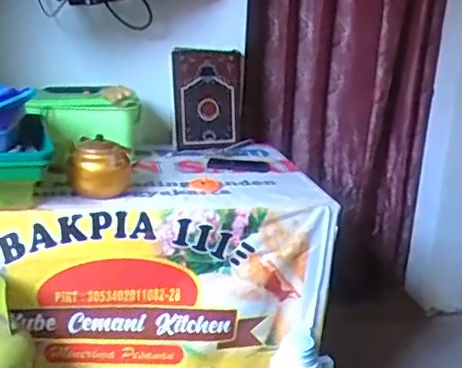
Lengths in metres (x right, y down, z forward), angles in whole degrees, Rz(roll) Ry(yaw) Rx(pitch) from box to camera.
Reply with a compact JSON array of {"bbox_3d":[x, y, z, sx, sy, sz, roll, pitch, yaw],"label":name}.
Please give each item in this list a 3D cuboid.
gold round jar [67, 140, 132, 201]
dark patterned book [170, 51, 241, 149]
[{"bbox_3d":[-0.307,-0.044,1.432,0.143,0.119,0.144,-2,19,-14],"label":"gold round jar"},{"bbox_3d":[-0.064,-0.257,1.836,0.242,0.282,0.035,-7,6,-30],"label":"dark patterned book"}]

